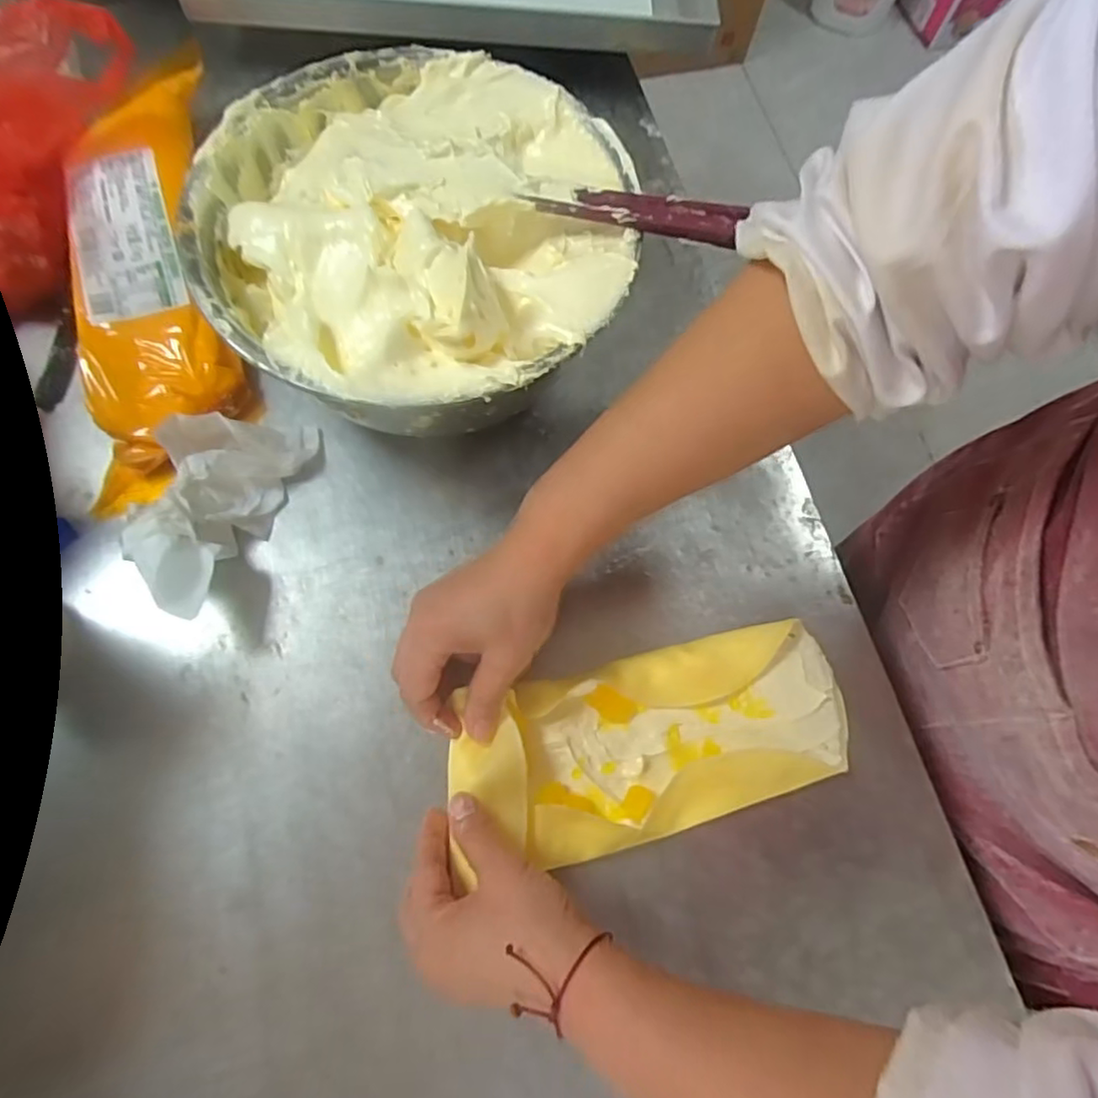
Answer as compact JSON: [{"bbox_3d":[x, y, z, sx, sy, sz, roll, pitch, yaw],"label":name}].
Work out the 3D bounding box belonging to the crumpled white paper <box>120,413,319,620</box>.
[{"bbox_3d":[-0.210,-0.031,0.407,0.073,0.055,0.150,14,54,3],"label":"crumpled white paper"}]

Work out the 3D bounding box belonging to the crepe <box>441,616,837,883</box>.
[{"bbox_3d":[0.064,0.111,0.382,0.235,0.026,0.099,-13,68,-12],"label":"crepe"}]

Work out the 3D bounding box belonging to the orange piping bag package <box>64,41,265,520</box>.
[{"bbox_3d":[-0.282,-0.207,0.469,0.105,0.074,0.362,-11,70,-10],"label":"orange piping bag package"}]

